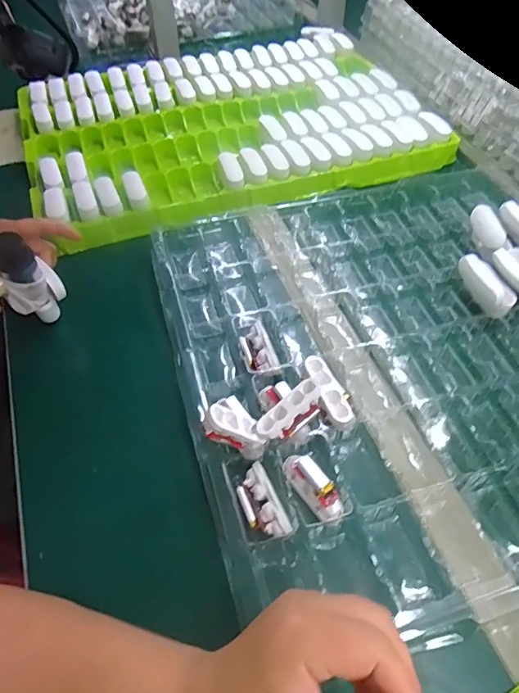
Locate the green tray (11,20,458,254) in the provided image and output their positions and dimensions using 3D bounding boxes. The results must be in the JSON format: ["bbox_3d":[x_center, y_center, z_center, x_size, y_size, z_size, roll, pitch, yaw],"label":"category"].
[{"bbox_3d":[-0.050,-0.332,0.684,0.570,0.049,0.398,-17,56,-11],"label":"green tray"}]

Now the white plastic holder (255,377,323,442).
[{"bbox_3d":[0.024,0.052,0.383,0.061,0.013,0.022,-41,63,-10],"label":"white plastic holder"}]

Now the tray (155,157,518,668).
[{"bbox_3d":[0.147,0.003,0.460,0.455,0.059,0.486,-16,56,-10],"label":"tray"}]

